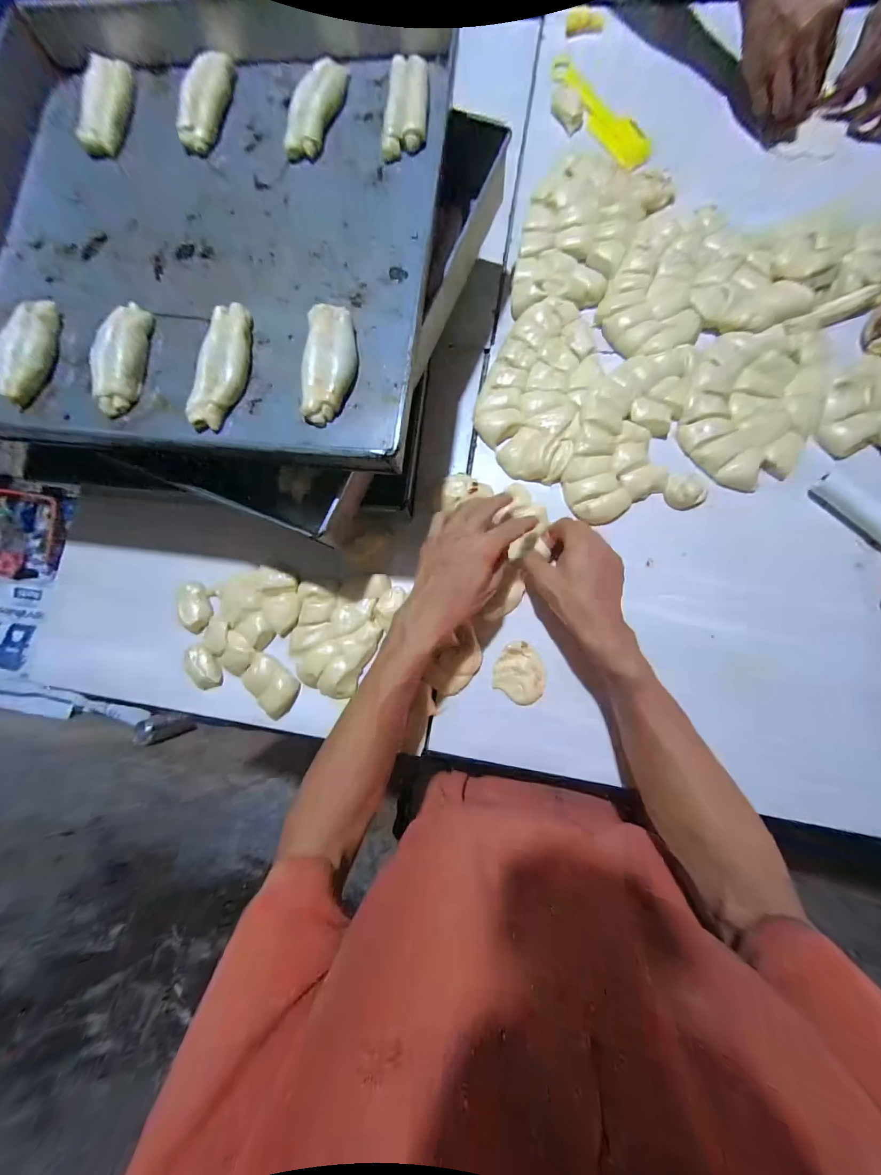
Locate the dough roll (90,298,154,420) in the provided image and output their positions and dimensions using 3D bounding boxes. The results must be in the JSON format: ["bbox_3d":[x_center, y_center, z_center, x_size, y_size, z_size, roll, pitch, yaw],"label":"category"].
[{"bbox_3d":[-0.299,-0.215,0.353,0.033,0.031,0.109,7,86,6],"label":"dough roll"}]

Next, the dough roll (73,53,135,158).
[{"bbox_3d":[-0.354,-0.513,0.394,0.044,0.018,0.101,12,86,7],"label":"dough roll"}]

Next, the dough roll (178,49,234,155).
[{"bbox_3d":[-0.239,-0.499,0.384,0.037,0.023,0.101,15,87,7],"label":"dough roll"}]

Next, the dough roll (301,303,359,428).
[{"bbox_3d":[-0.099,-0.203,0.338,0.045,0.023,0.112,1,85,6],"label":"dough roll"}]

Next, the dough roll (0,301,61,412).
[{"bbox_3d":[-0.401,-0.228,0.362,0.037,0.023,0.105,6,86,6],"label":"dough roll"}]

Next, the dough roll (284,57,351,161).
[{"bbox_3d":[-0.122,-0.480,0.376,0.038,0.021,0.105,23,88,7],"label":"dough roll"}]

